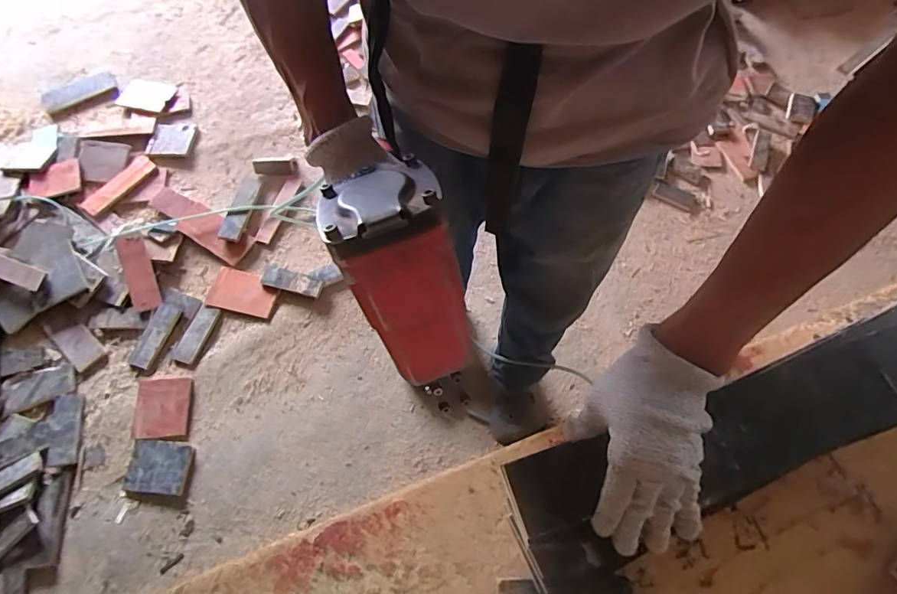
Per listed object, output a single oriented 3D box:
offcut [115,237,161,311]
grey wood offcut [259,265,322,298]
[{"bbox_3d":[-0.922,-0.069,1.377,0.075,0.021,0.242,-18,80,-32],"label":"offcut"},{"bbox_3d":[-0.466,-0.050,1.375,0.186,0.020,0.067,12,65,8],"label":"grey wood offcut"}]

